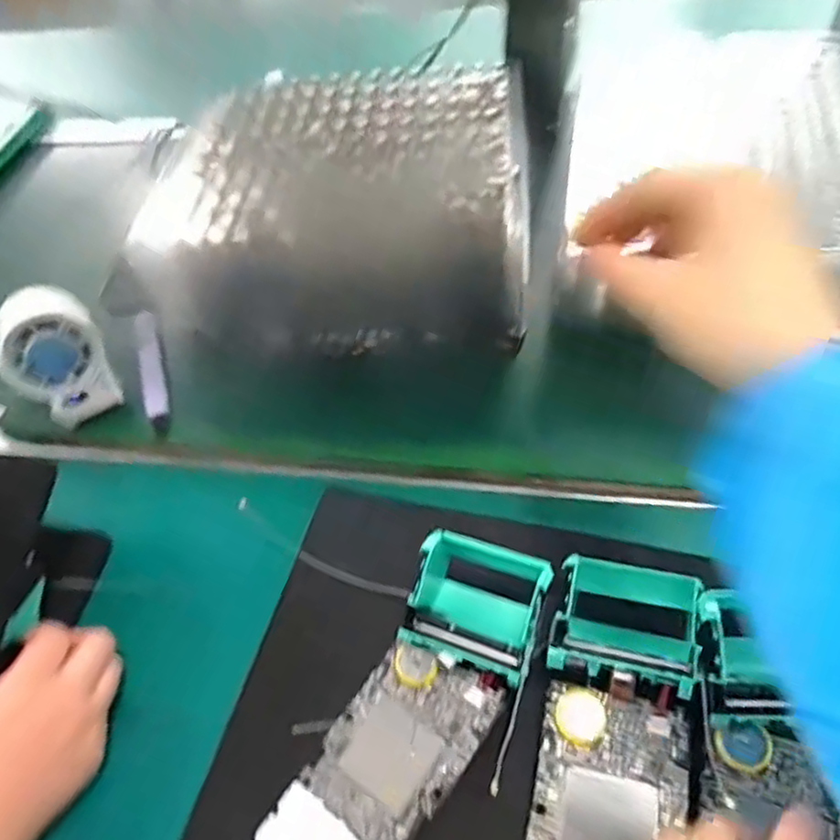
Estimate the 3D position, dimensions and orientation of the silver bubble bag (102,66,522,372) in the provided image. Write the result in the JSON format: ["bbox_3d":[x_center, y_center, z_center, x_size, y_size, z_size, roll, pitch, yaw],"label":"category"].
[{"bbox_3d":[-0.062,-0.172,0.545,0.275,0.106,0.240,1,53,6],"label":"silver bubble bag"}]

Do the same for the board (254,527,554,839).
[{"bbox_3d":[-0.003,0.144,0.332,0.077,0.051,0.189,26,59,23],"label":"board"}]

